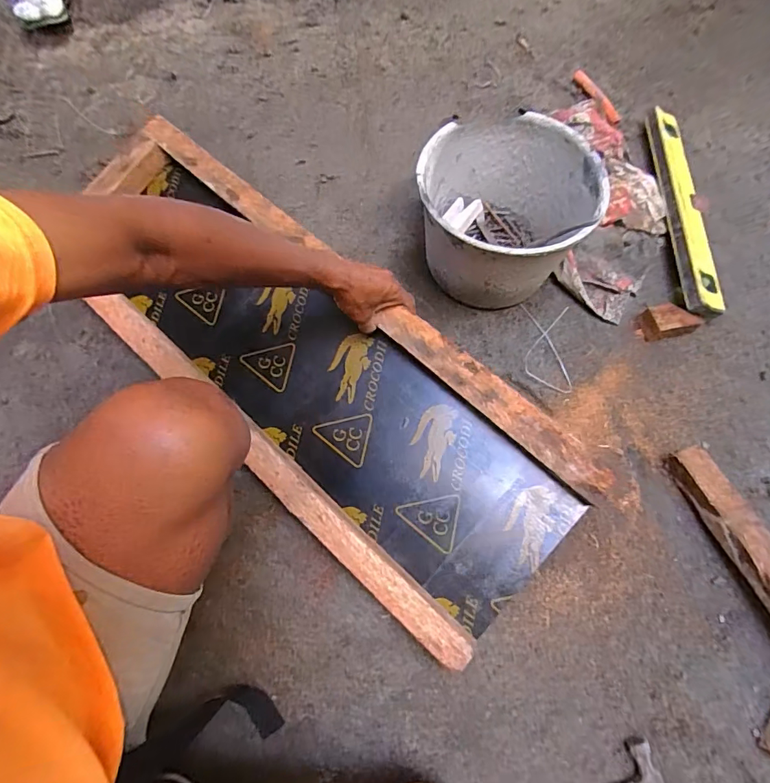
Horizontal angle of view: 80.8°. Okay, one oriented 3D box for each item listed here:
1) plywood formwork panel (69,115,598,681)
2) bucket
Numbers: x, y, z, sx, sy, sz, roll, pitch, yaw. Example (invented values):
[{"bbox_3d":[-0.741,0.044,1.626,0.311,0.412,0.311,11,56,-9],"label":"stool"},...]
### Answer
[{"bbox_3d":[-0.138,-0.051,0.673,0.887,0.117,0.305,42,74,13],"label":"plywood formwork panel"},{"bbox_3d":[0.190,-0.283,0.758,0.269,0.214,0.238,28,71,10],"label":"bucket"}]

